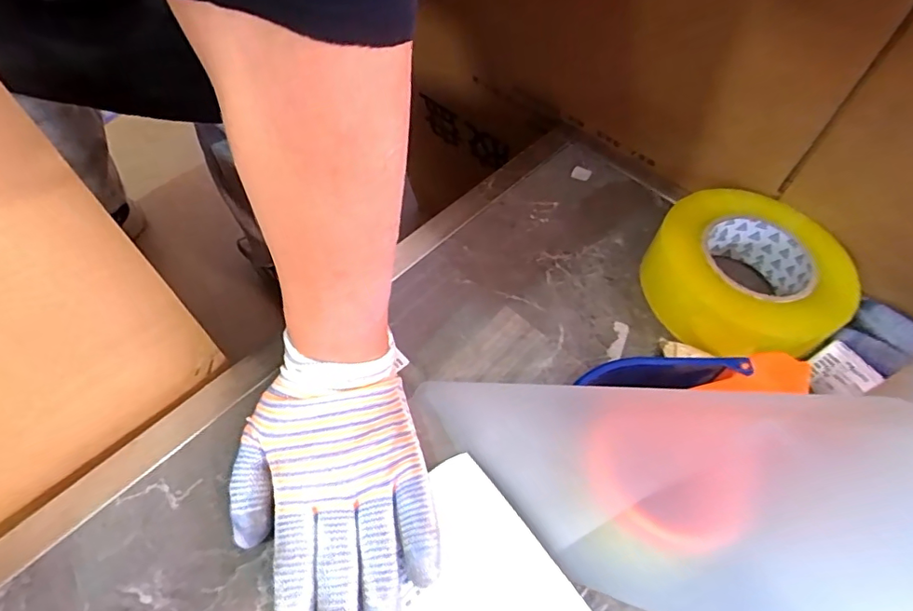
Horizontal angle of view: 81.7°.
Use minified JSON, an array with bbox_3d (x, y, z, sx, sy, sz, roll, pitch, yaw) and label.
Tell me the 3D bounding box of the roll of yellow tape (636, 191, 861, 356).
[{"bbox_3d":[0.224,-0.024,0.413,0.131,0.055,0.143,2,54,-3],"label":"roll of yellow tape"}]

